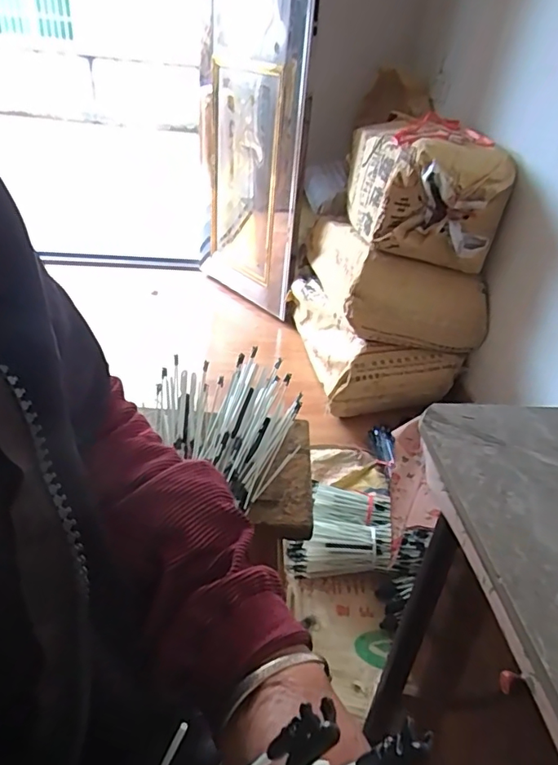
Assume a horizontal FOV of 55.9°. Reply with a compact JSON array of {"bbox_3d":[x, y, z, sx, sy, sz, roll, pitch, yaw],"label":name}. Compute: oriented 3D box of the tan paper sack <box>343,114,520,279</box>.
[{"bbox_3d":[0.383,-0.572,1.521,0.297,0.300,0.584,-1,35,-13],"label":"tan paper sack"}]

